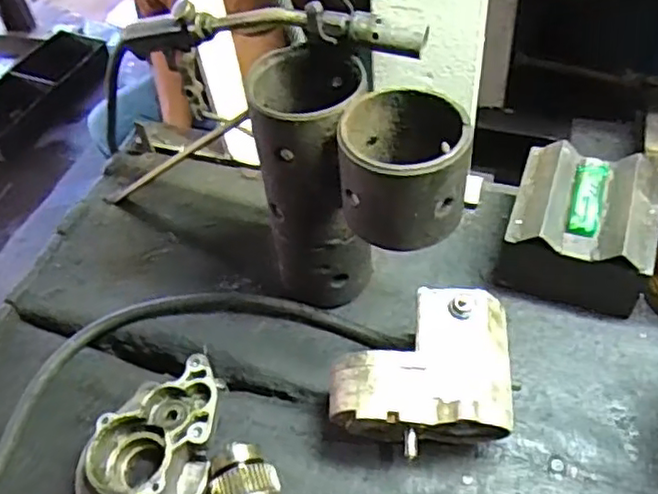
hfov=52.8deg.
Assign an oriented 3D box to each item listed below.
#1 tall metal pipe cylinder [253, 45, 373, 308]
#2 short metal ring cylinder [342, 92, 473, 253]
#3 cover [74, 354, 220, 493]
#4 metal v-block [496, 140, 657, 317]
[{"bbox_3d":[-0.009,-0.049,0.565,0.090,0.222,0.095,16,53,19],"label":"tall metal pipe cylinder"},{"bbox_3d":[0.054,-0.057,0.469,0.089,0.076,0.094,1,50,7],"label":"short metal ring cylinder"},{"bbox_3d":[-0.145,0.159,0.526,0.104,0.043,0.150,10,51,14],"label":"cover"},{"bbox_3d":[0.227,-0.015,0.599,0.120,0.093,0.111,13,52,16],"label":"metal v-block"}]

